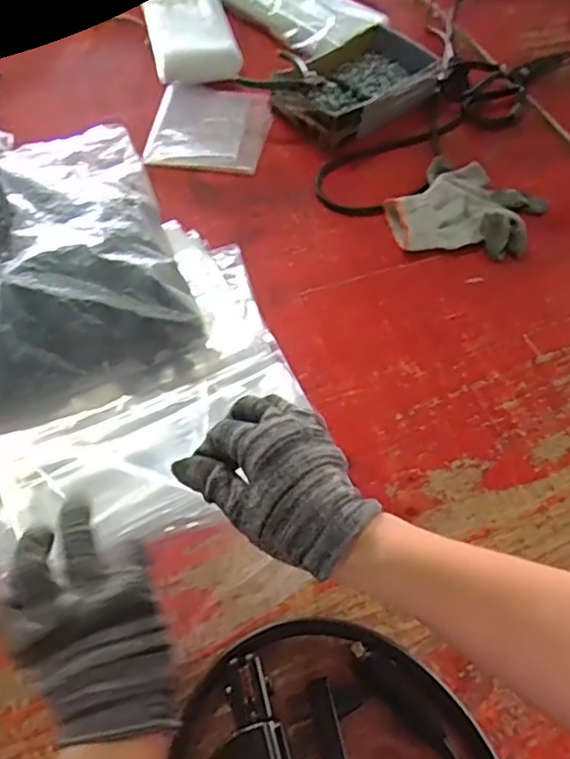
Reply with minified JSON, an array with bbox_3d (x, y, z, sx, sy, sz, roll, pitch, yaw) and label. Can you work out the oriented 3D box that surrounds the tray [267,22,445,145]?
[{"bbox_3d":[0.100,-0.388,0.821,0.219,0.050,0.144,-34,63,-21],"label":"tray"}]

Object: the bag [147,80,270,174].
[{"bbox_3d":[-0.095,-0.324,0.797,0.138,0.021,0.148,6,56,4],"label":"bag"}]

